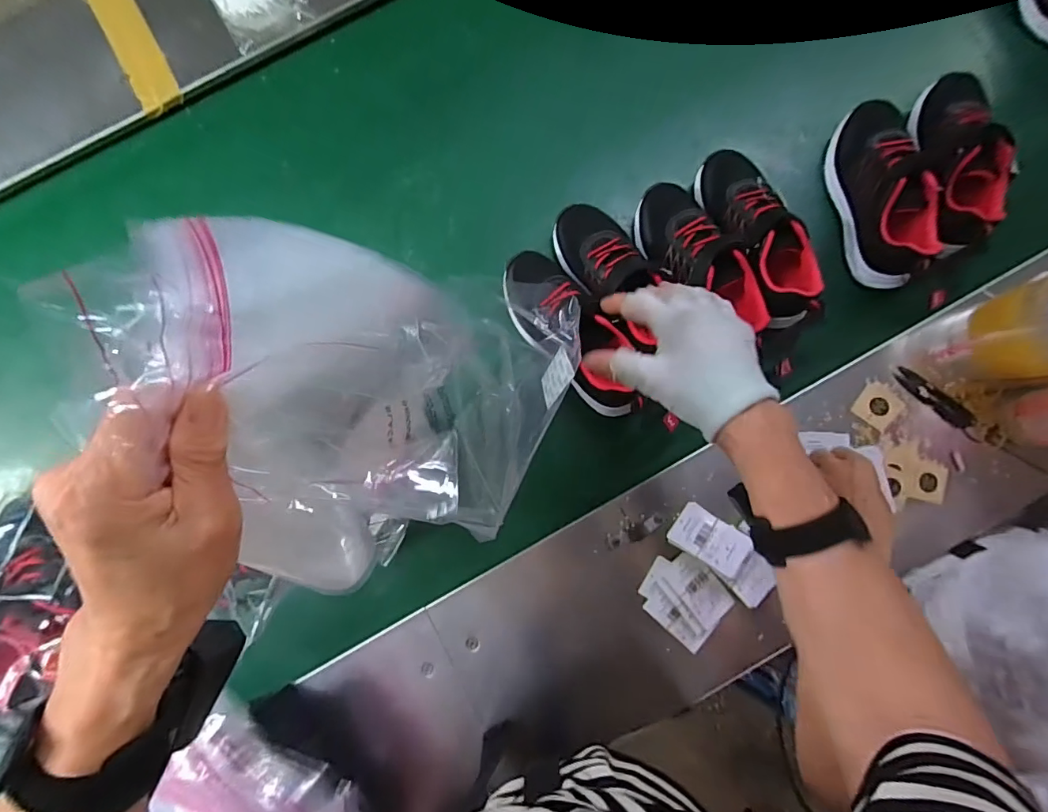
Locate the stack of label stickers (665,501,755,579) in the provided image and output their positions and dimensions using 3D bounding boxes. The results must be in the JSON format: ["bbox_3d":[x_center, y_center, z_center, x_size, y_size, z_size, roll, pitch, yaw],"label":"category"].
[{"bbox_3d":[0.216,0.155,0.567,0.084,0.009,0.054,31,84,31],"label":"stack of label stickers"}]

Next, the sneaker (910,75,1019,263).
[{"bbox_3d":[0.516,-0.302,0.585,0.076,0.078,0.234,4,82,4],"label":"sneaker"}]

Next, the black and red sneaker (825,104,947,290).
[{"bbox_3d":[0.446,-0.275,0.606,0.093,0.081,0.231,1,82,3],"label":"black and red sneaker"}]

